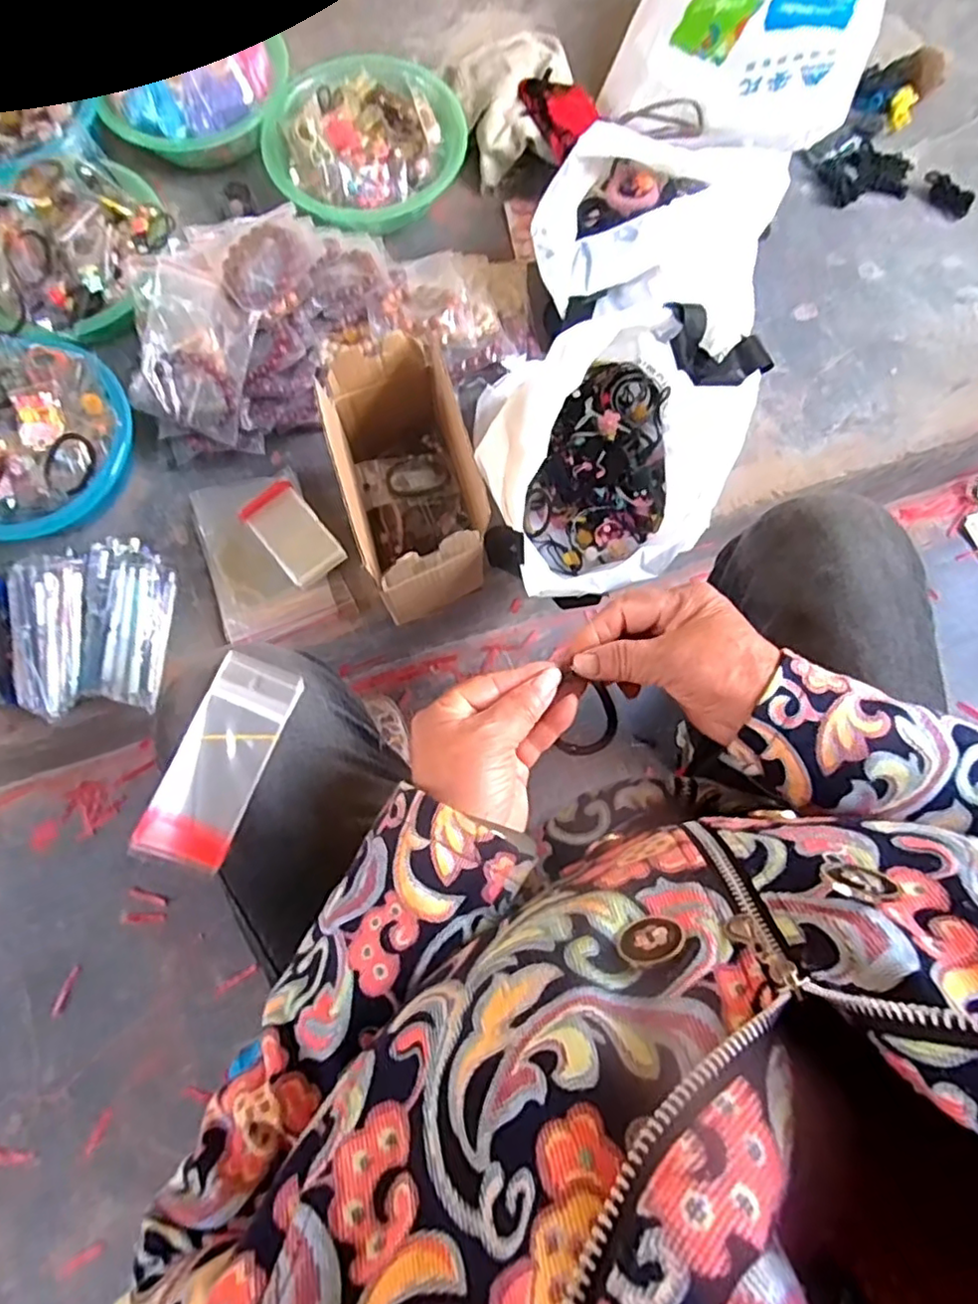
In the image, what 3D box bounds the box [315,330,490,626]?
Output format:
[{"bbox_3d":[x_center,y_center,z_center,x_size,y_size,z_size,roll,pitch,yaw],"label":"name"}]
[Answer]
[{"bbox_3d":[-0.076,-0.161,0.614,0.112,0.144,0.209,-18,78,-3],"label":"box"}]

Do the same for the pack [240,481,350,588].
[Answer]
[{"bbox_3d":[-0.218,-0.132,0.709,0.065,0.011,0.119,-38,79,-7],"label":"pack"}]

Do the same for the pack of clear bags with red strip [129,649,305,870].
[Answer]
[{"bbox_3d":[-0.161,0.064,0.385,0.051,0.014,0.124,24,73,-11],"label":"pack of clear bags with red strip"}]

